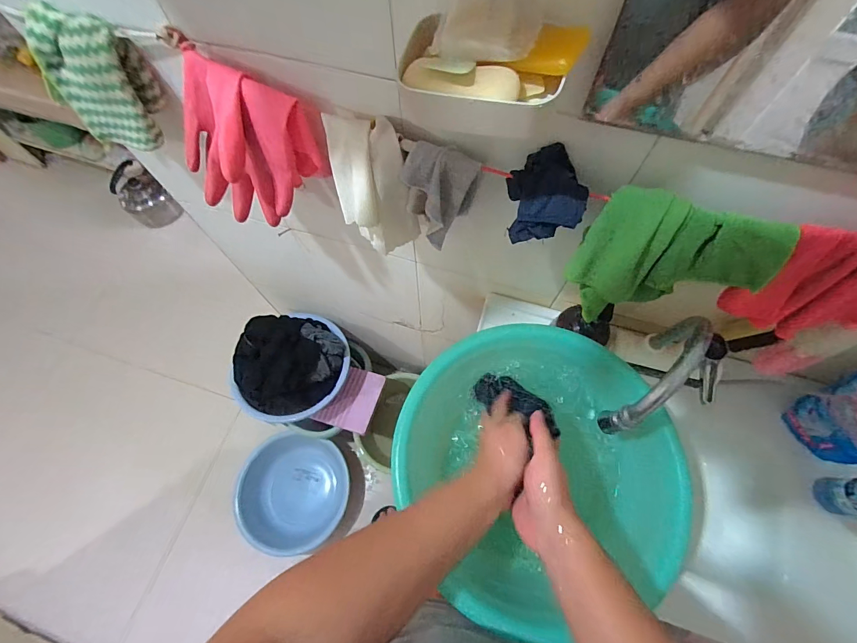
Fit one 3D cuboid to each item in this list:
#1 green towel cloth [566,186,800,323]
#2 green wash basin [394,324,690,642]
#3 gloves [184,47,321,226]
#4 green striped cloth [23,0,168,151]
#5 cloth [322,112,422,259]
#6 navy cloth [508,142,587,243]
[{"bbox_3d":[0.245,-0.055,0.403,0.168,0.162,0.034,16,51,6],"label":"green towel cloth"},{"bbox_3d":[0.139,0.182,0.514,0.344,0.131,0.336,-1,67,2],"label":"green wash basin"},{"bbox_3d":[-0.220,-0.202,0.453,0.148,0.151,0.102,23,70,12],"label":"gloves"},{"bbox_3d":[-0.394,-0.287,0.459,0.118,0.138,0.049,6,68,5],"label":"green striped cloth"},{"bbox_3d":[-0.066,-0.156,0.444,0.079,0.139,0.096,-21,68,-6],"label":"cloth"},{"bbox_3d":[0.120,-0.124,0.394,0.072,0.077,0.073,1,67,3],"label":"navy cloth"}]

